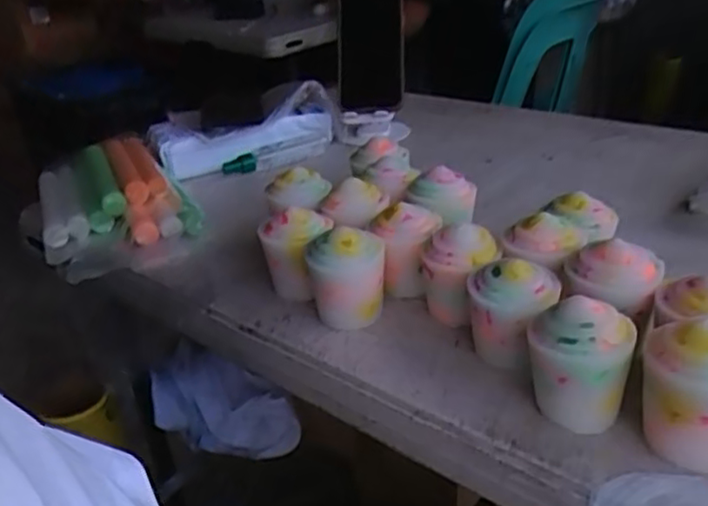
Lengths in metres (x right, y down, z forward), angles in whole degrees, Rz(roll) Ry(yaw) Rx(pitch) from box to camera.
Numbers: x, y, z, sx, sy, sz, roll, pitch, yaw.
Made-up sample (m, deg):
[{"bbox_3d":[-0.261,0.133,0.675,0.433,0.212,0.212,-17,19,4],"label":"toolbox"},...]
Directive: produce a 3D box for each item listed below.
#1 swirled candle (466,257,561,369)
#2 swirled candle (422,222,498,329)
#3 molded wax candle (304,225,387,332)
[{"bbox_3d":[0.102,0.040,0.427,0.057,0.070,0.049,3,30,17],"label":"swirled candle"},{"bbox_3d":[0.076,0.018,0.472,0.054,0.069,0.049,-2,29,8],"label":"swirled candle"},{"bbox_3d":[-0.004,0.019,0.484,0.056,0.073,0.047,-9,29,-4],"label":"molded wax candle"}]

